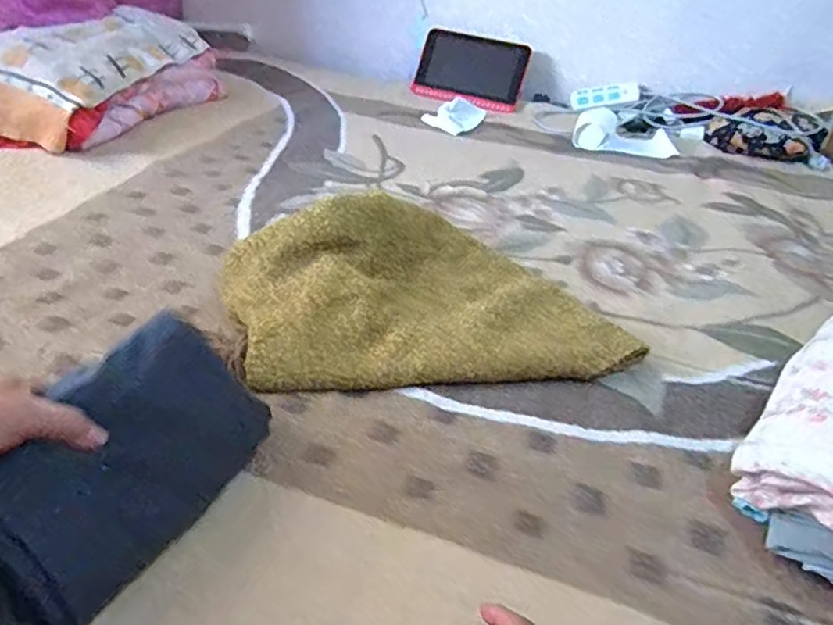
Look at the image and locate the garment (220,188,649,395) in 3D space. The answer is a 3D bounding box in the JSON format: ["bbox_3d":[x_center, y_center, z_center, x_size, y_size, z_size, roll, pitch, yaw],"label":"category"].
[{"bbox_3d":[0.003,-0.039,0.791,0.502,0.092,0.341,-4,35,-15],"label":"garment"}]

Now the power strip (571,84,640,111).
[{"bbox_3d":[0.532,-0.607,1.692,0.182,0.029,0.071,-4,73,17],"label":"power strip"}]

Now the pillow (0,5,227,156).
[{"bbox_3d":[-0.739,-0.528,1.306,0.411,0.170,0.559,13,34,10],"label":"pillow"}]

